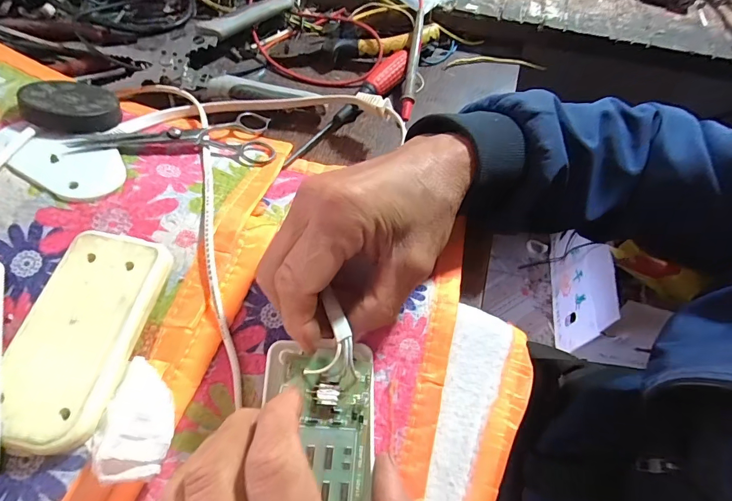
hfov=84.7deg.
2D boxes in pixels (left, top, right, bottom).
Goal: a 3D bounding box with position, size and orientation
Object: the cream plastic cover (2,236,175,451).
[{"bbox_3d":[-0.151,0.043,0.216,0.055,0.014,0.112,10,63,2],"label":"cream plastic cover"}]

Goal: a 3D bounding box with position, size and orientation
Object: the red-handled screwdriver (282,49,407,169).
[{"bbox_3d":[-0.011,-0.124,0.352,0.025,0.020,0.162,32,66,13],"label":"red-handled screwdriver"}]

